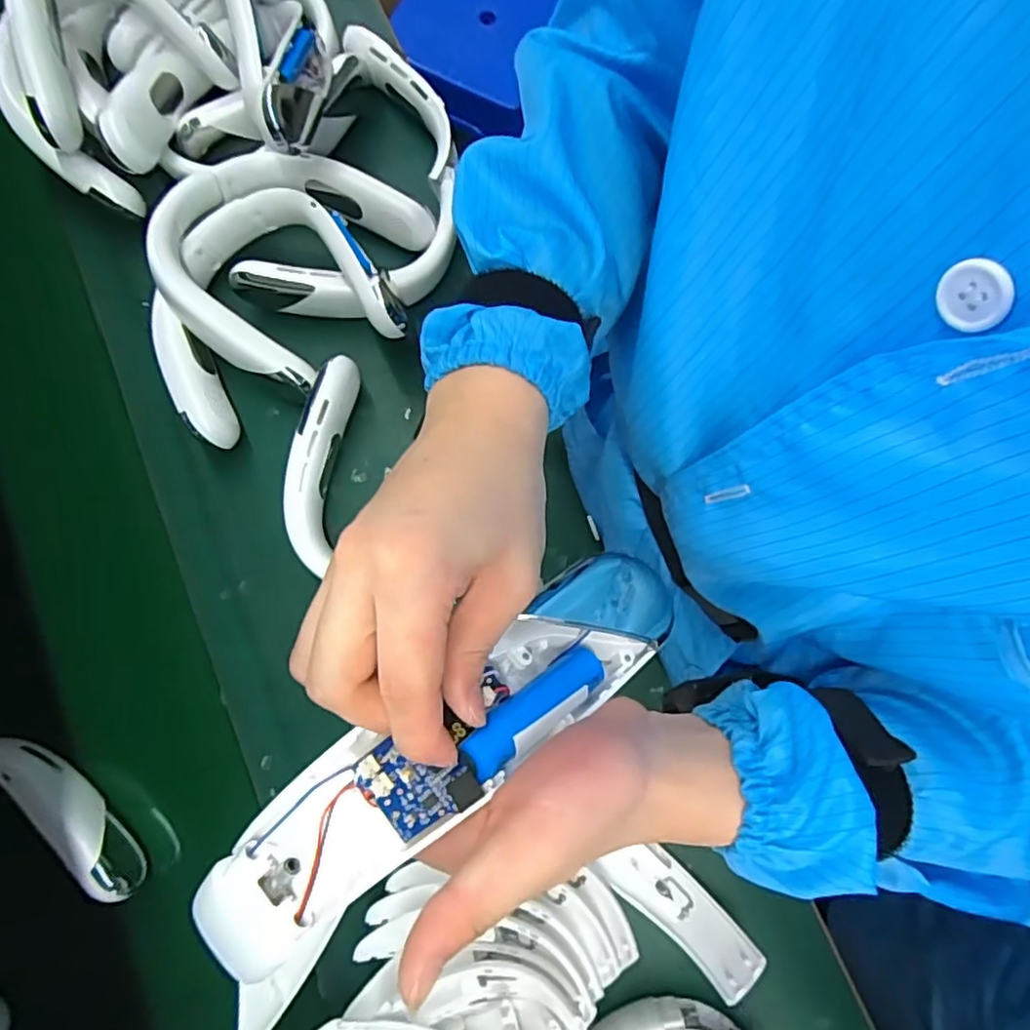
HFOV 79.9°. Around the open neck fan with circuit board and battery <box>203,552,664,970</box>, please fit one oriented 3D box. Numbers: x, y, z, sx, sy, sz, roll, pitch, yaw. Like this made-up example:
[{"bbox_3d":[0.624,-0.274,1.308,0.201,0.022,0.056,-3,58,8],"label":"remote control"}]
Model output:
[{"bbox_3d":[-0.019,0.085,0.245,0.218,0.058,0.049,-34,80,-25],"label":"open neck fan with circuit board and battery"}]

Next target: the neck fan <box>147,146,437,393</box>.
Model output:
[{"bbox_3d":[-0.209,-0.240,0.555,0.183,0.056,0.218,36,81,6],"label":"neck fan"}]

